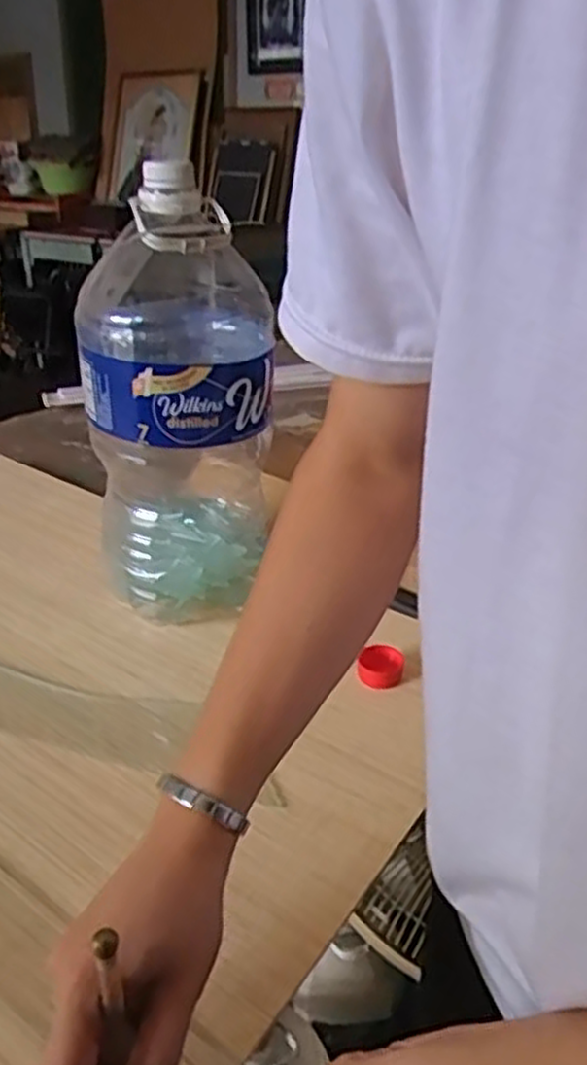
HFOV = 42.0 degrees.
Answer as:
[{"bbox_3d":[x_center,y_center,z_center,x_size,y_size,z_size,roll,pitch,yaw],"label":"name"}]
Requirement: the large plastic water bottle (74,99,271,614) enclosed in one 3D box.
[{"bbox_3d":[-0.104,-0.105,0.695,0.152,0.393,0.163,-3,27,-9],"label":"large plastic water bottle"}]

